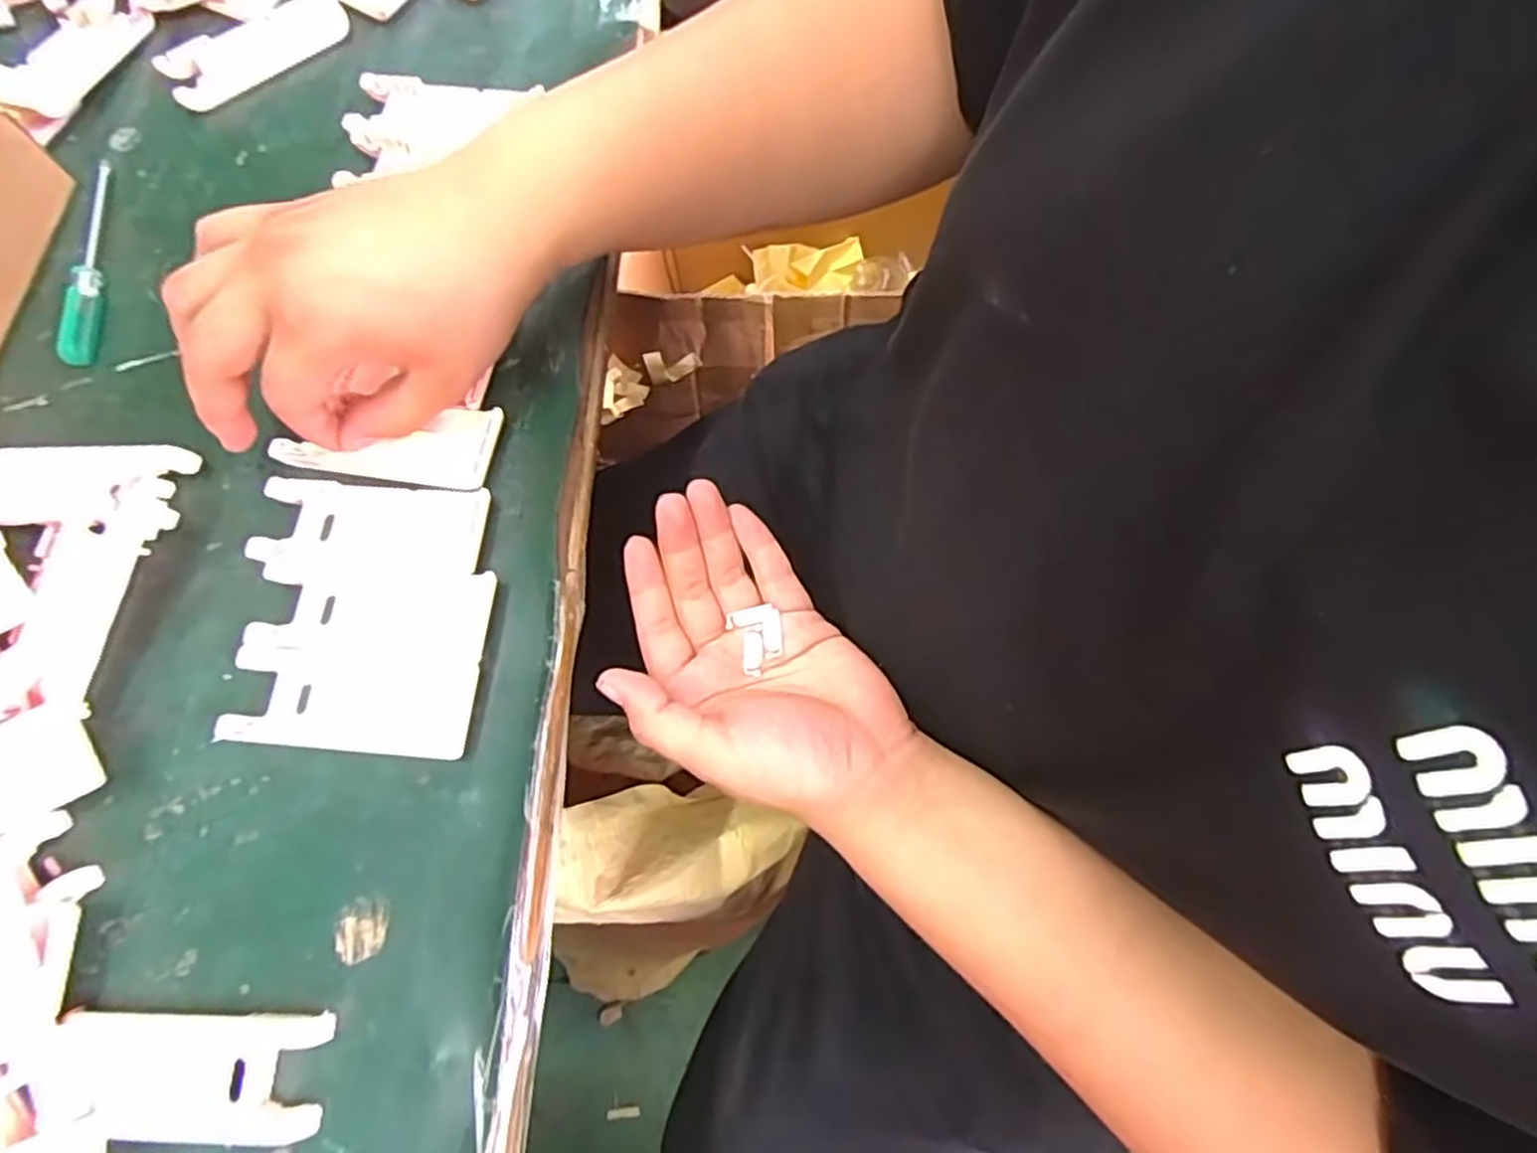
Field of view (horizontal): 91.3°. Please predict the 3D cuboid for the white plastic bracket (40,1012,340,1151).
[{"bbox_3d":[-0.210,0.180,0.271,0.095,0.013,0.040,-1,72,2],"label":"white plastic bracket"}]

